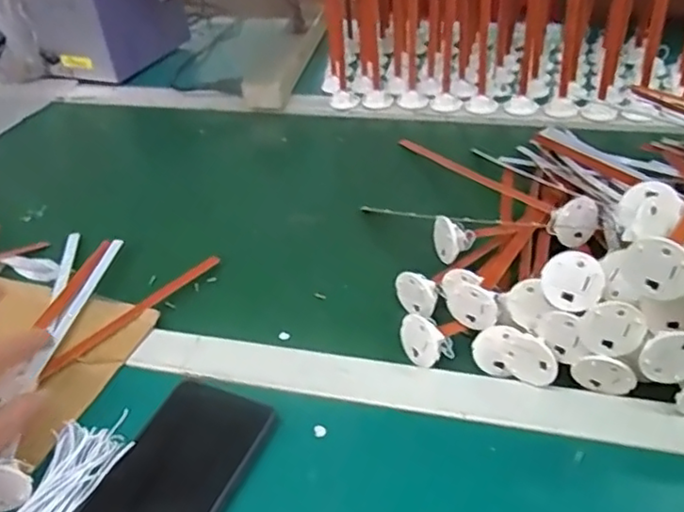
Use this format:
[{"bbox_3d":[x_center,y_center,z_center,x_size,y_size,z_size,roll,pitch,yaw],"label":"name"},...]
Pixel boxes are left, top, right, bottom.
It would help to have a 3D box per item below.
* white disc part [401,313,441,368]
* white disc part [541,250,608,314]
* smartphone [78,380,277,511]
[{"bbox_3d":[0.055,0.061,0.462,0.034,0.032,0.008,30,25,35],"label":"white disc part"},{"bbox_3d":[0.150,0.017,0.418,0.038,0.038,0.004,23,16,18],"label":"white disc part"},{"bbox_3d":[-0.111,0.145,0.383,0.077,0.008,0.160,16,48,21],"label":"smartphone"}]

